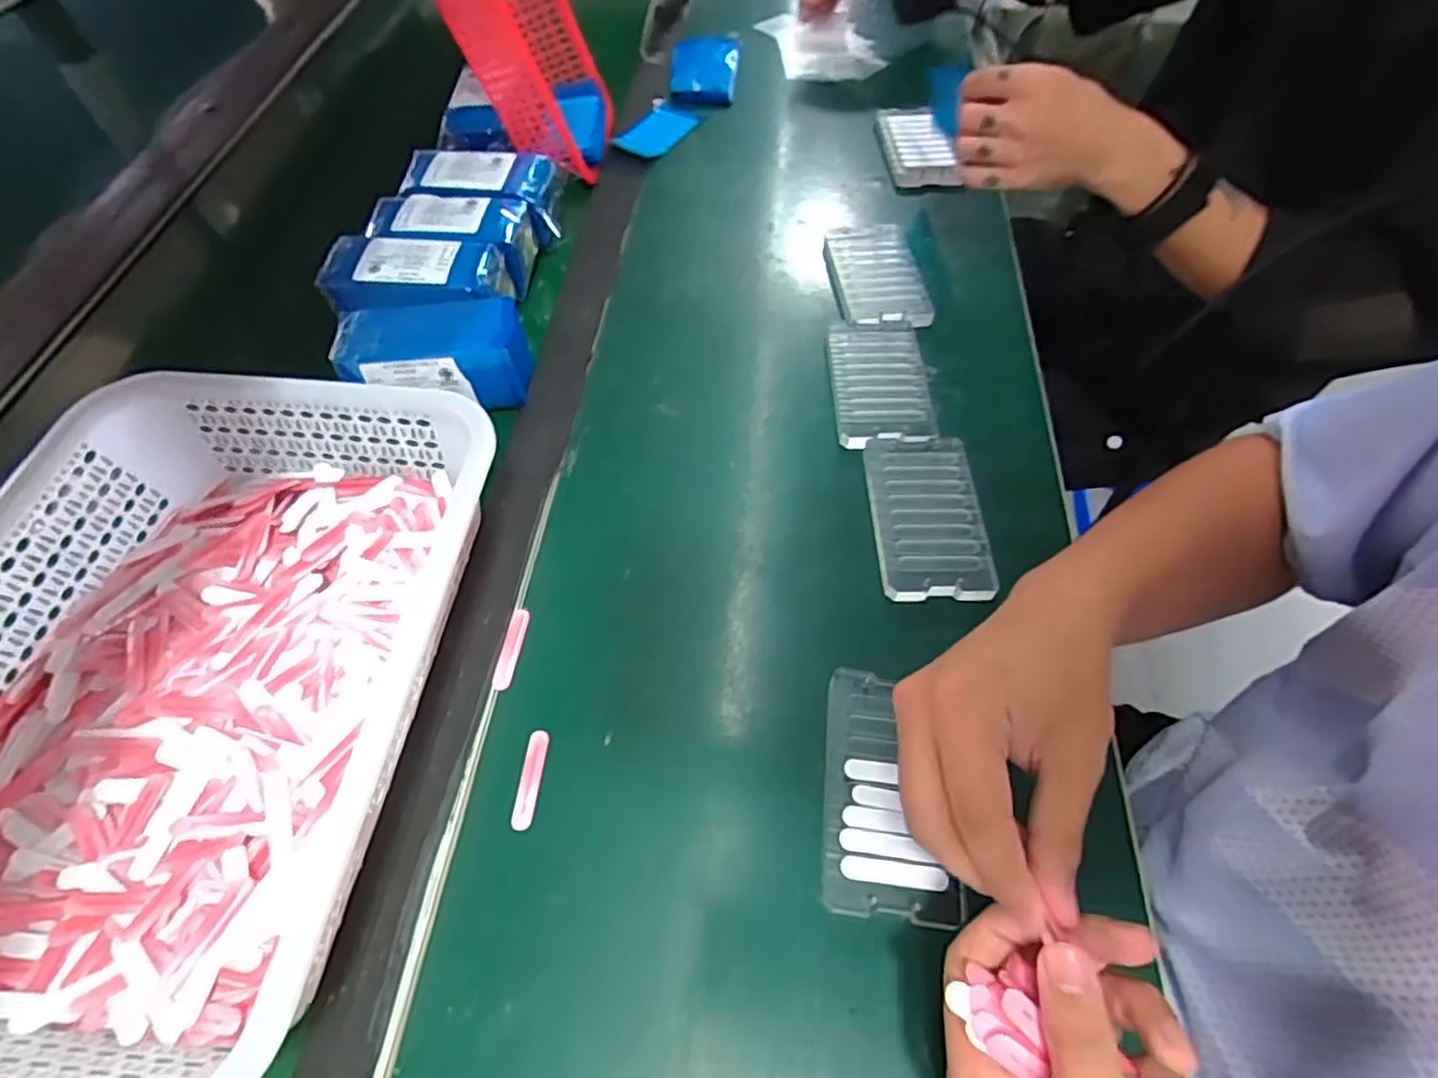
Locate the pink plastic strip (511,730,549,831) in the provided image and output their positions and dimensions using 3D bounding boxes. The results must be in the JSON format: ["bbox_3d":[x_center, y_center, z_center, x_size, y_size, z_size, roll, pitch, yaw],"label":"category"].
[{"bbox_3d":[-0.102,0.128,0.374,0.011,0.004,0.052,3,59,4],"label":"pink plastic strip"}]

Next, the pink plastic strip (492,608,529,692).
[{"bbox_3d":[-0.124,0.065,0.415,0.012,0.004,0.050,6,59,5],"label":"pink plastic strip"}]

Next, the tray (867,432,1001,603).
[{"bbox_3d":[0.136,-0.017,0.458,0.069,0.011,0.127,-1,59,1],"label":"tray"}]

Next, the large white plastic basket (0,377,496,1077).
[{"bbox_3d":[-0.279,0.076,0.369,0.252,0.085,0.355,4,59,4],"label":"large white plastic basket"}]

